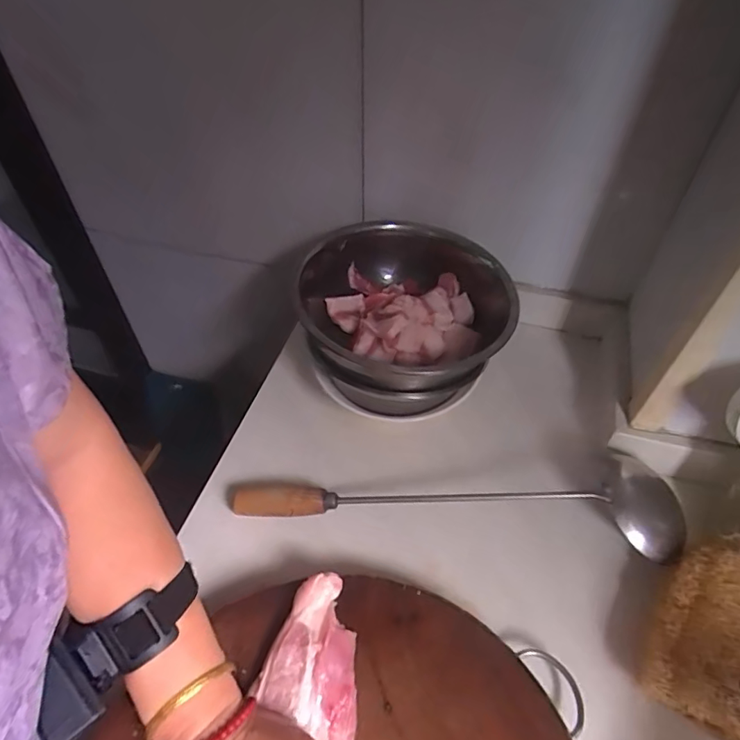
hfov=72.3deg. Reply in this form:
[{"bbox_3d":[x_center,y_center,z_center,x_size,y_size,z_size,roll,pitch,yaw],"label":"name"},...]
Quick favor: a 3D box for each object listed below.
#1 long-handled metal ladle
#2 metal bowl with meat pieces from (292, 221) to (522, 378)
[{"bbox_3d":[0.076,0.113,0.485,0.411,0.051,0.087,6,49,4],"label":"long-handled metal ladle"},{"bbox_3d":[0.034,-0.065,0.541,0.225,0.083,0.211,0,49,0],"label":"metal bowl with meat pieces"}]

